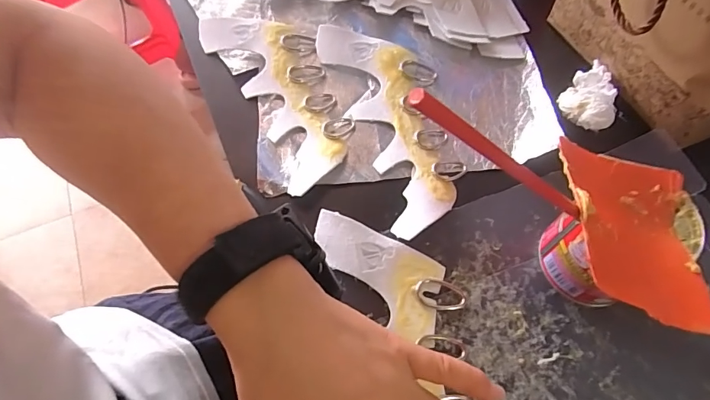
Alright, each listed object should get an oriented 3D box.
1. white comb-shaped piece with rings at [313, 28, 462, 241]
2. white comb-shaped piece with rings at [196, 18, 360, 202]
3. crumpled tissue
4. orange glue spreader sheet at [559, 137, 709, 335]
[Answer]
[{"bbox_3d":[0.033,-0.071,0.360,0.080,0.011,0.212,-15,63,-7],"label":"white comb-shaped piece with rings"},{"bbox_3d":[-0.064,-0.099,0.378,0.084,0.010,0.205,-24,65,-11],"label":"white comb-shaped piece with rings"},{"bbox_3d":[0.195,-0.085,0.357,0.043,0.019,0.061,34,68,17],"label":"crumpled tissue"},{"bbox_3d":[0.146,0.013,0.227,0.075,0.015,0.099,19,51,-14],"label":"orange glue spreader sheet"}]

